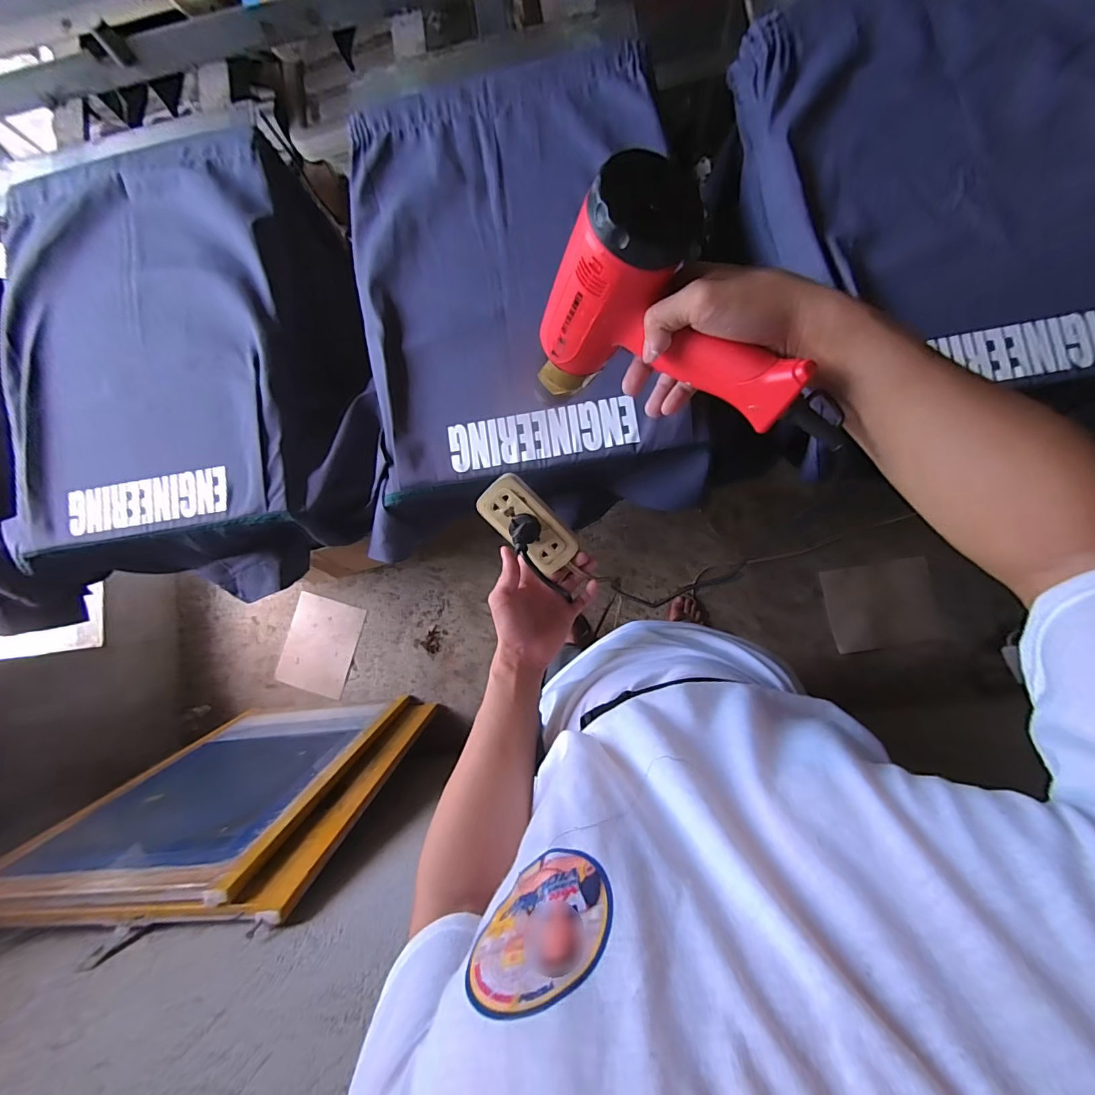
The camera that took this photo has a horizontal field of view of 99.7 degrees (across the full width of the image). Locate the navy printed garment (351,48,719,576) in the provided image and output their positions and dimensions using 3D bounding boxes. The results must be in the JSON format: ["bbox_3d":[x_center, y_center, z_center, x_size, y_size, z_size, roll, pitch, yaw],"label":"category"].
[{"bbox_3d":[-0.047,-0.337,0.643,0.454,0.129,0.629,-7,83,1],"label":"navy printed garment"}]

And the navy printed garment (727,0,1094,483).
[{"bbox_3d":[0.492,-0.452,0.566,0.441,0.067,0.560,-11,83,6],"label":"navy printed garment"}]

